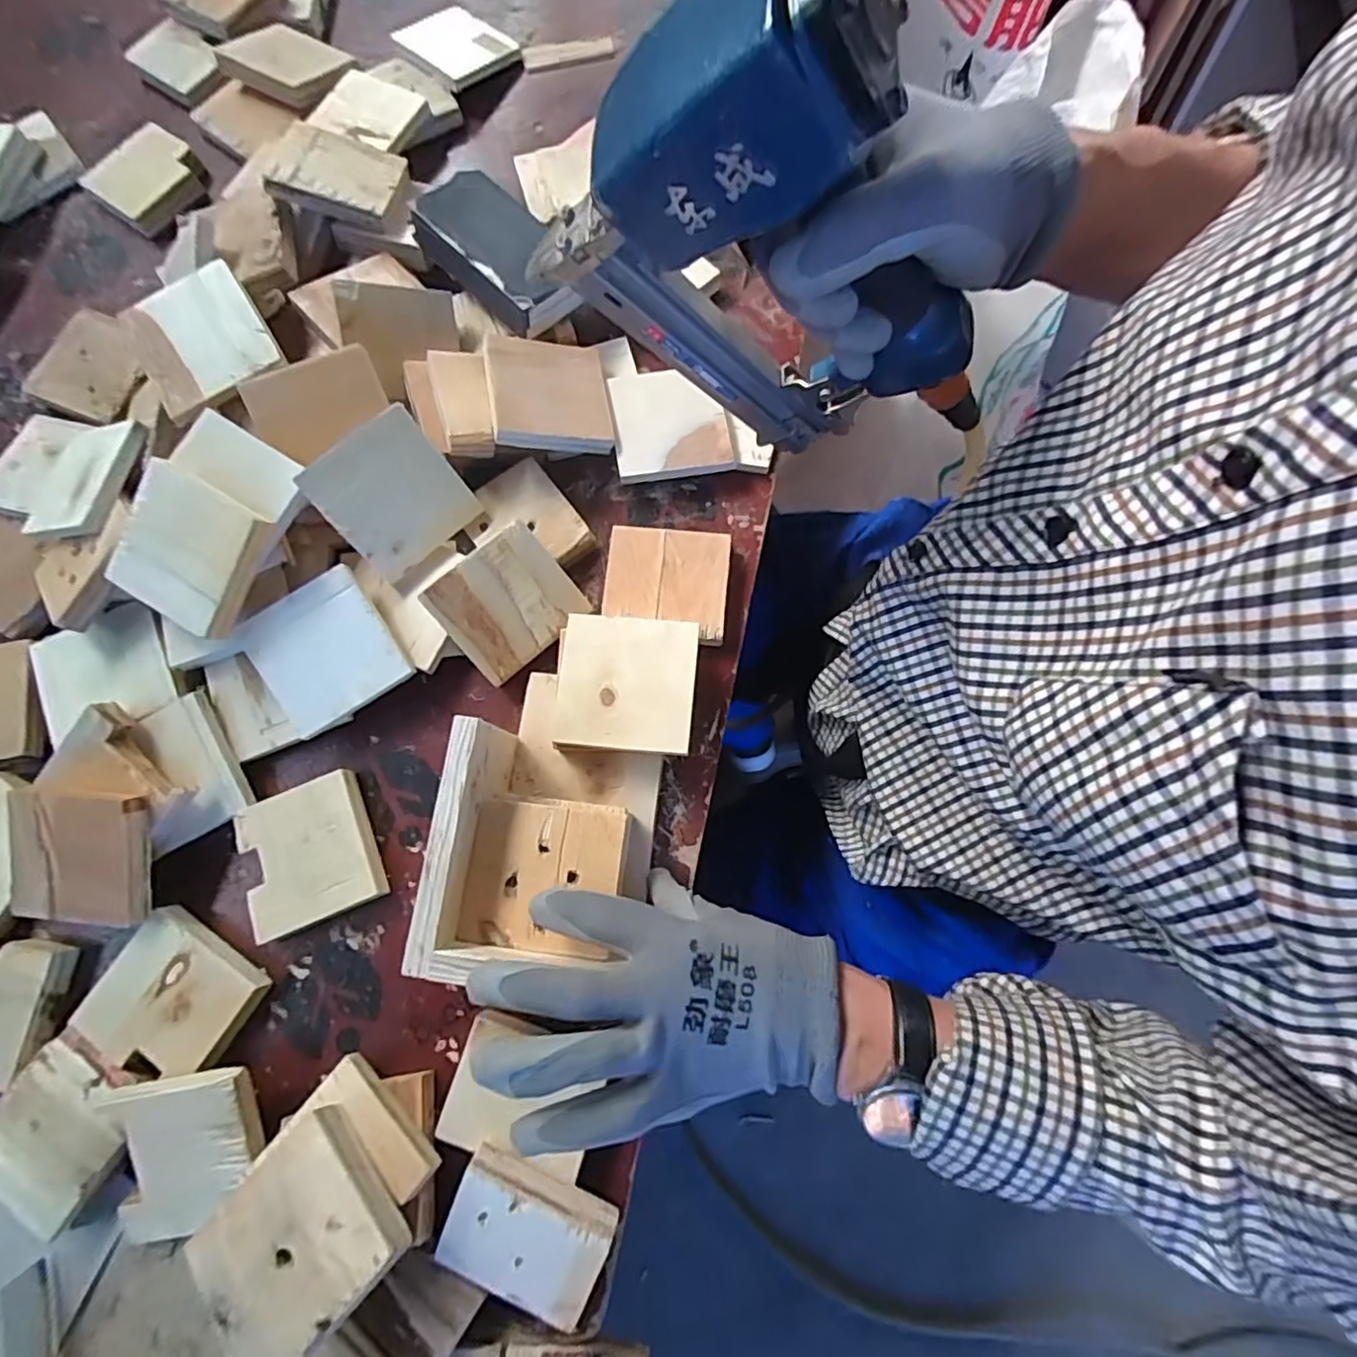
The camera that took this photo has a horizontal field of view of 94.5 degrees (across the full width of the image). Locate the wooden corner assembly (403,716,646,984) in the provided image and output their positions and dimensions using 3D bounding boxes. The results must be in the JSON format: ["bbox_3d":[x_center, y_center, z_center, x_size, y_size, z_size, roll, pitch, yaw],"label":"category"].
[{"bbox_3d":[-0.084,0.104,0.385,0.112,0.076,0.138,6,77,2],"label":"wooden corner assembly"}]

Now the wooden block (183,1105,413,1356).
[{"bbox_3d":[-0.206,0.304,0.337,0.088,0.016,0.092,40,77,22],"label":"wooden block"}]

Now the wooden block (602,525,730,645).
[{"bbox_3d":[-0.008,-0.071,0.473,0.089,0.019,0.082,6,76,5],"label":"wooden block"}]

